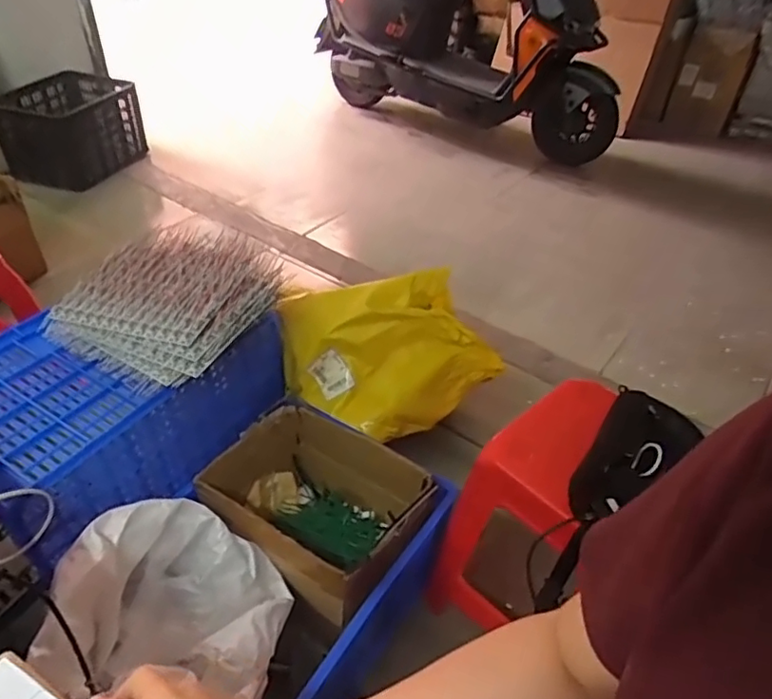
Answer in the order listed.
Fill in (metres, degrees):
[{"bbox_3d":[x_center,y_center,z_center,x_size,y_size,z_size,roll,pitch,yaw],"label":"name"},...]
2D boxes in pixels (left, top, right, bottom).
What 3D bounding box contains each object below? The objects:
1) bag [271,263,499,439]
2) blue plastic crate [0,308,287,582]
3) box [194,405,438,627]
[{"bbox_3d":[0.018,0.011,1.253,0.478,0.273,0.243,2,40,-1],"label":"bag"},{"bbox_3d":[-0.517,0.096,1.103,0.415,0.235,0.559,19,43,18],"label":"blue plastic crate"},{"bbox_3d":[-0.124,0.316,1.109,0.368,0.246,0.291,22,44,21],"label":"box"}]

